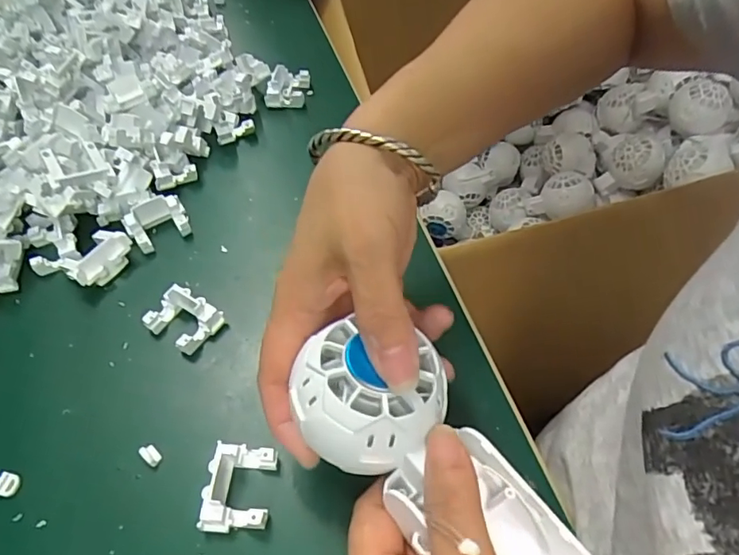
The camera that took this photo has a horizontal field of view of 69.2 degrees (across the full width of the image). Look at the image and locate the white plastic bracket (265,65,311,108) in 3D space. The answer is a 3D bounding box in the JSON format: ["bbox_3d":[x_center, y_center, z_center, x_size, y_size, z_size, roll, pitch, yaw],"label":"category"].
[{"bbox_3d":[-0.065,-0.151,0.427,0.030,0.020,0.033,8,54,7],"label":"white plastic bracket"}]

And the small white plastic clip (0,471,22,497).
[{"bbox_3d":[-0.175,0.100,0.259,0.009,0.006,0.010,13,55,10],"label":"small white plastic clip"}]

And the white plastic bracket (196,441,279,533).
[{"bbox_3d":[-0.060,0.097,0.248,0.029,0.020,0.037,3,53,3],"label":"white plastic bracket"}]

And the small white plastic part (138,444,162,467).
[{"bbox_3d":[-0.108,0.088,0.265,0.011,0.007,0.007,36,62,24],"label":"small white plastic part"}]

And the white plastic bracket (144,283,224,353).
[{"bbox_3d":[-0.106,0.023,0.304,0.038,0.020,0.028,29,59,20],"label":"white plastic bracket"}]

